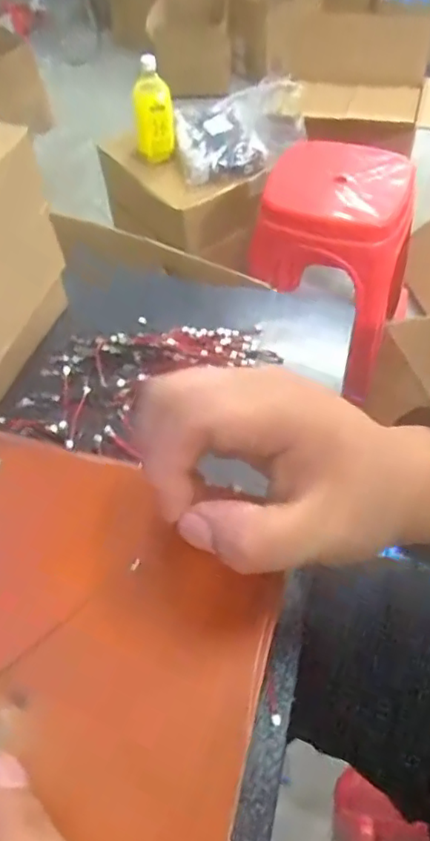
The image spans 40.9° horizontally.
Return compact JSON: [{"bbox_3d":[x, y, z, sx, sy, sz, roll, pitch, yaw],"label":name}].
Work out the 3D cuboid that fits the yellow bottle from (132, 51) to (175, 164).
[{"bbox_3d":[-0.130,-0.647,1.216,0.084,0.184,0.068,-10,54,-5],"label":"yellow bottle"}]

